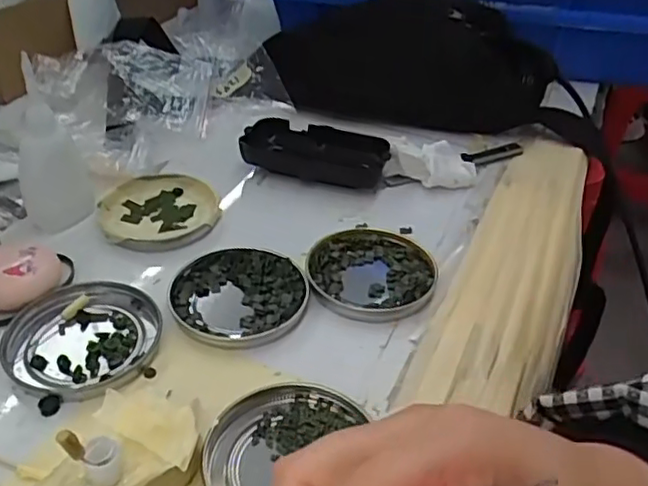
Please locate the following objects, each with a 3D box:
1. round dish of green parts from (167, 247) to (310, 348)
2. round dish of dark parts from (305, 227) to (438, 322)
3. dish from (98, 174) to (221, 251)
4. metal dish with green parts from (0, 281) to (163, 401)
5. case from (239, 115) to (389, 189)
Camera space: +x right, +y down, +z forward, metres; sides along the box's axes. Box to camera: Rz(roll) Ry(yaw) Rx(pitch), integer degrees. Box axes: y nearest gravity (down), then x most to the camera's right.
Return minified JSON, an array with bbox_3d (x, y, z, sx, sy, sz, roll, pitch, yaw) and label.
[{"bbox_3d":[-0.050,0.030,0.370,0.077,0.008,0.075,2,38,-1],"label":"round dish of green parts"},{"bbox_3d":[0.029,0.016,0.393,0.080,0.007,0.078,2,38,-1],"label":"round dish of dark parts"},{"bbox_3d":[-0.113,-0.022,0.436,0.077,0.013,0.074,2,38,-1],"label":"dish"},{"bbox_3d":[-0.131,0.051,0.341,0.075,0.009,0.079,2,38,-1],"label":"metal dish with green parts"},{"bbox_3d":[-0.007,-0.069,0.491,0.111,0.024,0.048,11,38,10],"label":"case"}]

